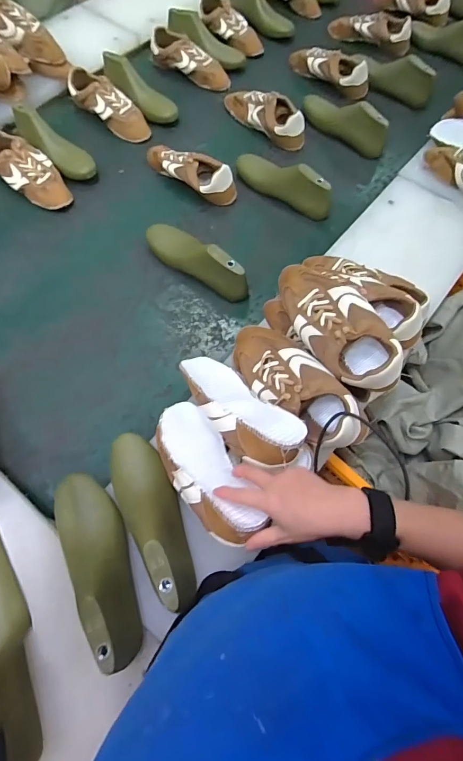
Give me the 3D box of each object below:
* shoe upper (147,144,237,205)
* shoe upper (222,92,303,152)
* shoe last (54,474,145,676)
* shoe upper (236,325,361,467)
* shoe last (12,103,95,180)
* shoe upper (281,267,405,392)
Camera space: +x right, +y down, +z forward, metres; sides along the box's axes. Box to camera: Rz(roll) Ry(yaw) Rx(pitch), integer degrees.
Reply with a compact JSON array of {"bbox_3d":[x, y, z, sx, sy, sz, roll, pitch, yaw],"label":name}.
[{"bbox_3d":[-0.104,-0.493,0.880,0.246,0.079,0.085,37,72,13],"label":"shoe upper"},{"bbox_3d":[0.083,-0.688,0.968,0.253,0.075,0.074,39,72,13],"label":"shoe upper"},{"bbox_3d":[-0.173,0.239,0.502,0.078,0.081,0.242,-28,71,-12],"label":"shoe last"},{"bbox_3d":[0.087,0.002,0.567,0.099,0.081,0.244,-35,60,-15],"label":"shoe upper"},{"bbox_3d":[-0.424,-0.558,0.894,0.235,0.082,0.077,42,73,14],"label":"shoe last"},{"bbox_3d":[0.156,-0.090,0.570,0.105,0.078,0.235,-20,70,-9],"label":"shoe upper"}]

